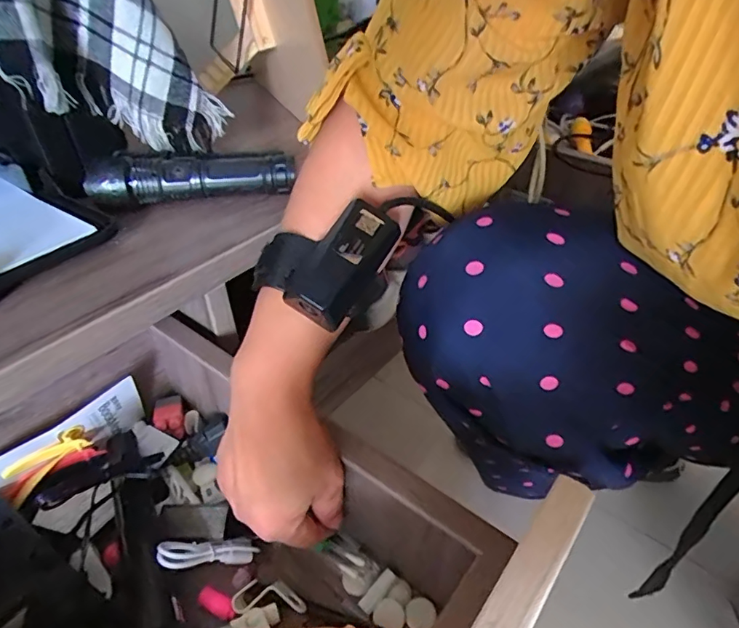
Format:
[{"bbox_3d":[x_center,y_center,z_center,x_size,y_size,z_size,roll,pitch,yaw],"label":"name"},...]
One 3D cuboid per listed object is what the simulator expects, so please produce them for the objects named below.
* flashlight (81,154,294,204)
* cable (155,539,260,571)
[{"bbox_3d":[-0.151,-0.121,0.439,0.164,0.040,0.048,-9,39,-9],"label":"flashlight"},{"bbox_3d":[-0.111,0.165,0.346,0.067,0.008,0.020,12,32,-27],"label":"cable"}]

